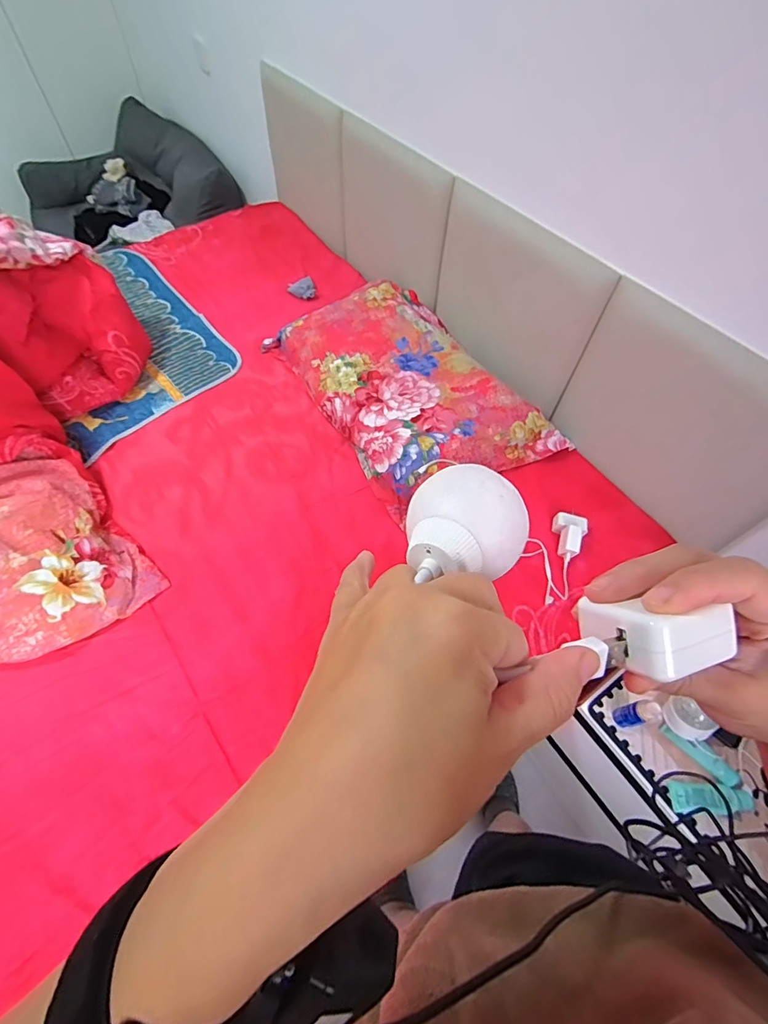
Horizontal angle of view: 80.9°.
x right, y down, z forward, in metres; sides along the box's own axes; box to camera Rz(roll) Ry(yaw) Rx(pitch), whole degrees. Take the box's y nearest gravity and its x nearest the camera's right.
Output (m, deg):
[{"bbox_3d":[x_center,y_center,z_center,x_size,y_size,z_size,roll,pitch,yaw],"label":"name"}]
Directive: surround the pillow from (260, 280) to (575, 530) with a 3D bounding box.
[{"bbox_3d":[0.073,-0.331,1.133,0.461,0.089,0.682,-26,63,-16],"label":"pillow"}]

